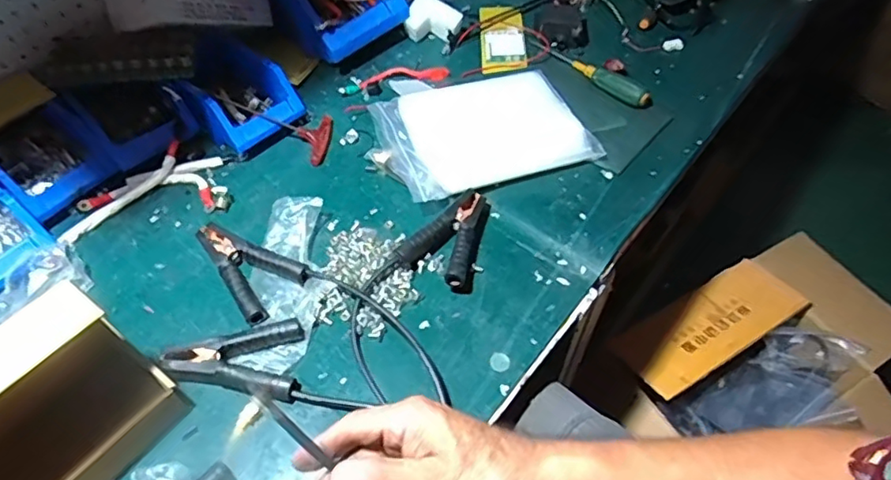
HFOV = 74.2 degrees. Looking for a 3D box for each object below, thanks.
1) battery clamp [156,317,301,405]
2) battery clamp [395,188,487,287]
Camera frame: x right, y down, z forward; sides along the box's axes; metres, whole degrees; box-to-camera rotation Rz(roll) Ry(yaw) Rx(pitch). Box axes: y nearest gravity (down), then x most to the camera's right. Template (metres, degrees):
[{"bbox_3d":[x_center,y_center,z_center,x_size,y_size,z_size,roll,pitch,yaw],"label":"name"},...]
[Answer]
[{"bbox_3d":[-0.216,0.125,0.601,0.130,0.026,0.081,-2,53,-4],"label":"battery clamp"},{"bbox_3d":[0.014,-0.008,0.701,0.079,0.034,0.134,27,56,17],"label":"battery clamp"}]

